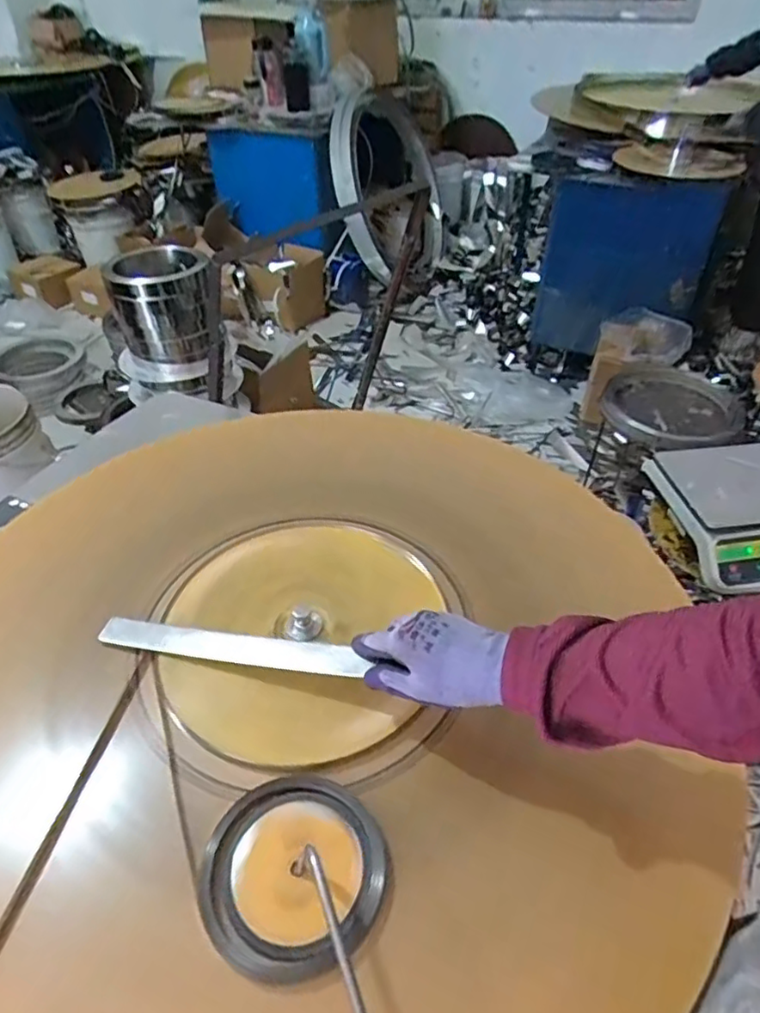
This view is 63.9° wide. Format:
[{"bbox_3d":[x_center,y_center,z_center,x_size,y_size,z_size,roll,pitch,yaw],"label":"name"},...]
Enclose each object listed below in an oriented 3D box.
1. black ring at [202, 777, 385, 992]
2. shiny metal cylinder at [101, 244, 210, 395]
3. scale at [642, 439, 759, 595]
[{"bbox_3d":[-0.067,0.278,0.468,0.135,0.012,0.134,0,43,0],"label":"black ring"},{"bbox_3d":[-0.537,-0.466,1.526,0.256,0.274,0.256,-15,45,-15],"label":"shiny metal cylinder"},{"bbox_3d":[0.762,-0.006,1.193,0.369,0.119,0.323,-6,43,-5],"label":"scale"}]

